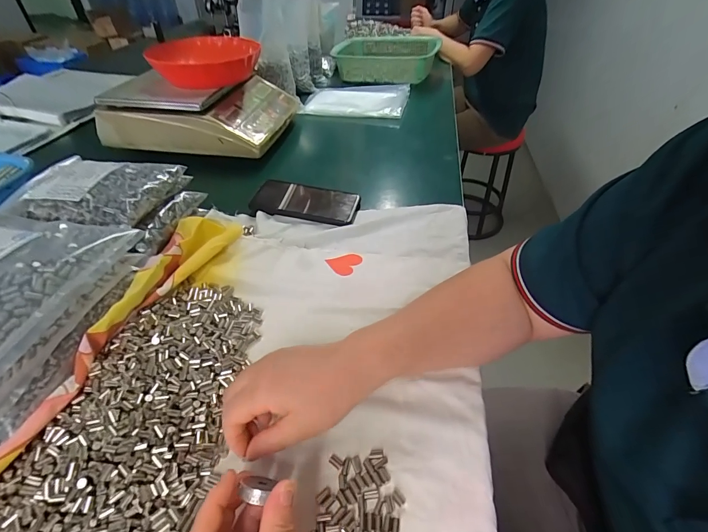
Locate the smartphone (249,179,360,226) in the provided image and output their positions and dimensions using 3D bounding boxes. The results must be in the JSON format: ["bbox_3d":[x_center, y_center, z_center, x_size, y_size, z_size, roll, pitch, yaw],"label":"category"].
[{"bbox_3d":[-0.075,-0.103,0.557,0.162,0.011,0.078,11,51,10],"label":"smartphone"}]

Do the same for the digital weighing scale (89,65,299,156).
[{"bbox_3d":[-0.311,-0.336,0.750,0.307,0.109,0.307,4,39,10],"label":"digital weighing scale"}]

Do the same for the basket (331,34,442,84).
[{"bbox_3d":[0.099,-0.613,1.057,0.289,0.094,0.254,12,45,12],"label":"basket"}]

